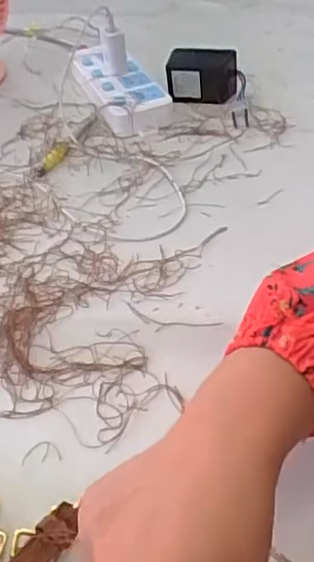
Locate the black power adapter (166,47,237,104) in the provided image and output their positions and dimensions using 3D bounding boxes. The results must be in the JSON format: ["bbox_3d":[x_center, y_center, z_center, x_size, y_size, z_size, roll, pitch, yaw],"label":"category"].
[{"bbox_3d":[0.053,-0.238,0.693,0.078,0.052,0.044,-2,44,4],"label":"black power adapter"}]

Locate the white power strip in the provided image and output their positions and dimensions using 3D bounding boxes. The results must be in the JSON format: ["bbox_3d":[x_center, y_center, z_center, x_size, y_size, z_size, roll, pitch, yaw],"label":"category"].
[{"bbox_3d":[-0.051,-0.242,0.720,0.072,0.033,0.204,-18,45,-13],"label":"white power strip"}]

